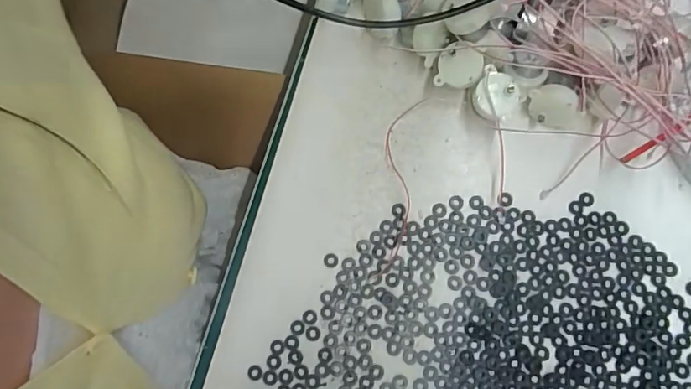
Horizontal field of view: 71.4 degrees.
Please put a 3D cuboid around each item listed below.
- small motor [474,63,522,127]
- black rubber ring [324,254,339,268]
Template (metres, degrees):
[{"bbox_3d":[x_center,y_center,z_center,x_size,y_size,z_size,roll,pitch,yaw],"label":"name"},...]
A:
[{"bbox_3d":[0.110,-0.072,0.353,0.032,0.015,0.034,28,96,7],"label":"small motor"},{"bbox_3d":[-0.011,0.048,0.349,0.011,0.004,0.010,0,80,1],"label":"black rubber ring"}]

